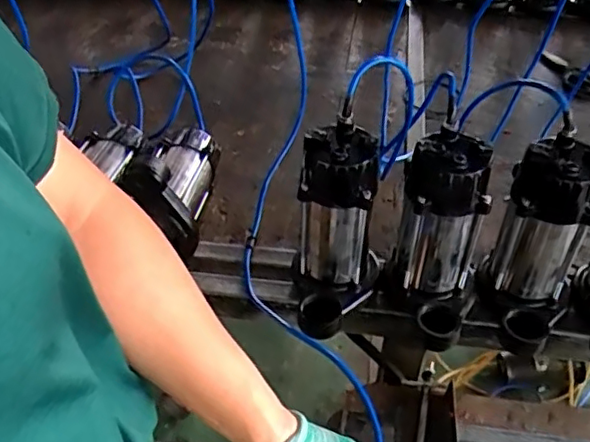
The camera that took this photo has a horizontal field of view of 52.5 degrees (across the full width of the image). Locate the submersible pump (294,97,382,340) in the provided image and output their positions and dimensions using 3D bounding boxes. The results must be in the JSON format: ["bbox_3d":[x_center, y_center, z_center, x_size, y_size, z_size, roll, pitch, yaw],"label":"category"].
[{"bbox_3d":[0.050,0.014,0.732,0.100,0.248,0.138,4,43,5],"label":"submersible pump"}]

